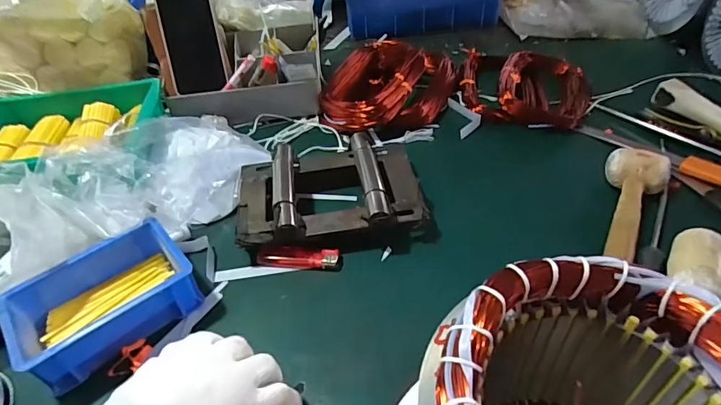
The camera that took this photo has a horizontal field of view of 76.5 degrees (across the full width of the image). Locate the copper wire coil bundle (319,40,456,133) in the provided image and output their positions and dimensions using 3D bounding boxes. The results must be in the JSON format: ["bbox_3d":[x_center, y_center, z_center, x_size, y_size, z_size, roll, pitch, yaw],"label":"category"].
[{"bbox_3d":[0.039,-0.167,0.652,0.166,0.059,0.157,11,45,16],"label":"copper wire coil bundle"}]

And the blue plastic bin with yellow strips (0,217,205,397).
[{"bbox_3d":[-0.228,0.087,0.415,0.146,0.050,0.090,-32,49,-26],"label":"blue plastic bin with yellow strips"}]

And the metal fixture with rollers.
[{"bbox_3d":[-0.034,-0.012,0.503,0.202,0.044,0.151,-9,43,-4],"label":"metal fixture with rollers"}]

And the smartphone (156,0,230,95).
[{"bbox_3d":[-0.228,-0.220,0.625,0.069,0.133,0.016,-12,10,-6],"label":"smartphone"}]

